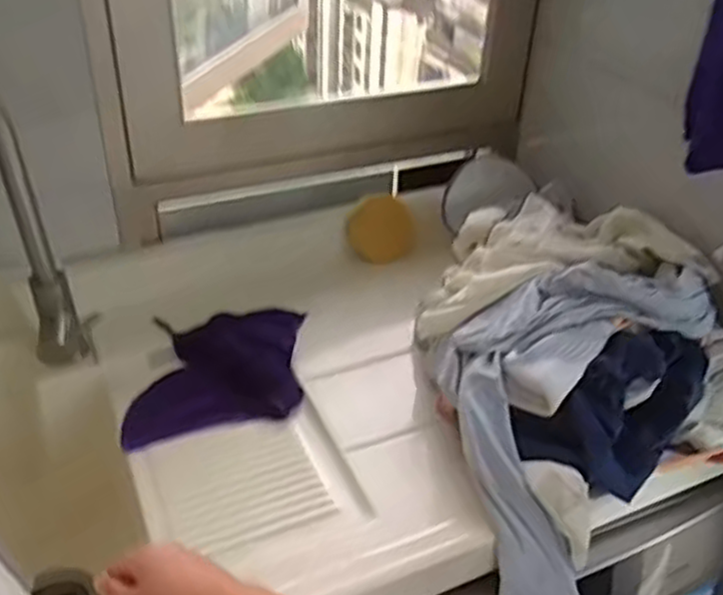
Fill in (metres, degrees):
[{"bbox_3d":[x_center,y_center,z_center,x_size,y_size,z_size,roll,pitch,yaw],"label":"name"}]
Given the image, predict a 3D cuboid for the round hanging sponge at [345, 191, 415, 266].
[{"bbox_3d":[0.031,-0.113,1.219,0.108,0.108,0.029,0,37,-5],"label":"round hanging sponge"}]

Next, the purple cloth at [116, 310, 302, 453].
[{"bbox_3d":[-0.189,0.098,0.979,0.213,0.107,0.190,2,37,-3],"label":"purple cloth"}]

